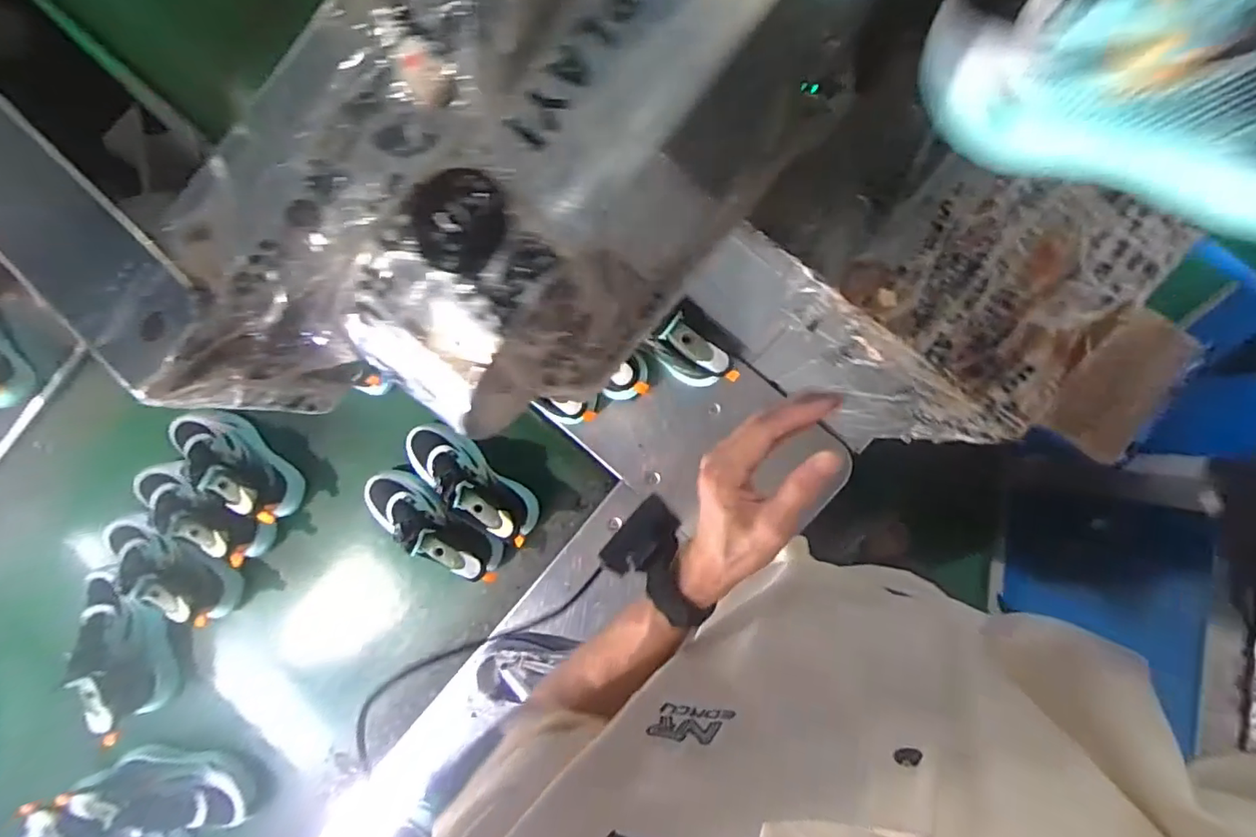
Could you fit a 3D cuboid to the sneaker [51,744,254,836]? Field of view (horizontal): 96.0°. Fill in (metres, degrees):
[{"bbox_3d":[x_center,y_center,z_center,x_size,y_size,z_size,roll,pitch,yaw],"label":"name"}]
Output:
[{"bbox_3d":[-0.706,0.565,0.865,0.243,0.095,0.106,2,90,4],"label":"sneaker"}]

